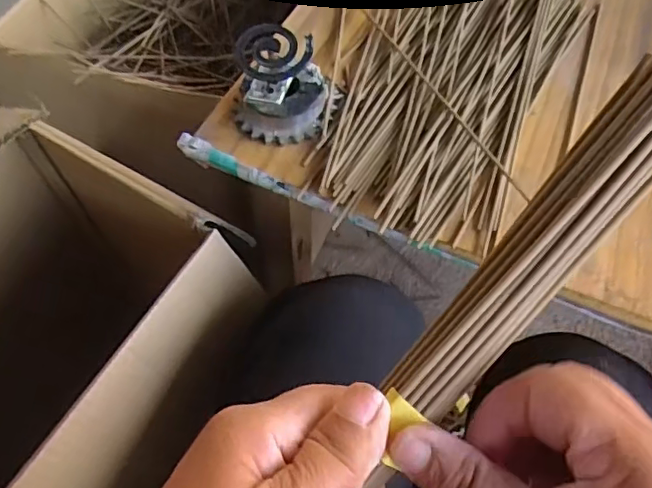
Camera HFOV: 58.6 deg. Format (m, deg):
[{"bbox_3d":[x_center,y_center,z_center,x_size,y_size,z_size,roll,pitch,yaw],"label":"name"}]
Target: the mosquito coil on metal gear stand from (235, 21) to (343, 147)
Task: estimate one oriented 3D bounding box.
[{"bbox_3d":[-0.033,-0.134,0.484,0.090,0.063,0.082,-5,58,0],"label":"mosquito coil on metal gear stand"}]

